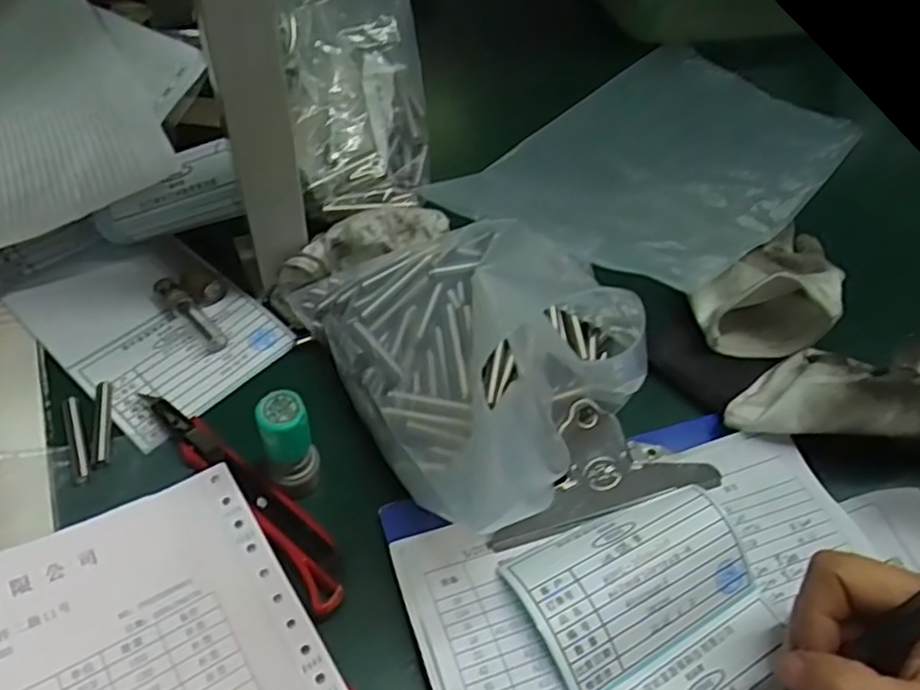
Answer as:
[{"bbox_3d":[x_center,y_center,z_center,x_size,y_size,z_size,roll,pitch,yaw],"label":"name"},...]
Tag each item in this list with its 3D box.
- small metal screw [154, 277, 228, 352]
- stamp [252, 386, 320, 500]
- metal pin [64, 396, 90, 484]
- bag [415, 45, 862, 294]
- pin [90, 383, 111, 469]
[{"bbox_3d":[-0.152,-0.019,0.385,0.057,0.012,0.015,37,58,23],"label":"small metal screw"},{"bbox_3d":[-0.076,0.046,0.308,0.021,0.053,0.025,-19,55,-18],"label":"stamp"},{"bbox_3d":[-0.189,0.045,0.338,0.007,0.005,0.048,-19,55,-18],"label":"metal pin"},{"bbox_3d":[0.153,-0.139,0.504,0.197,0.080,0.332,38,58,24],"label":"bag"},{"bbox_3d":[-0.181,0.039,0.344,0.007,0.005,0.049,-10,53,-12],"label":"pin"}]

